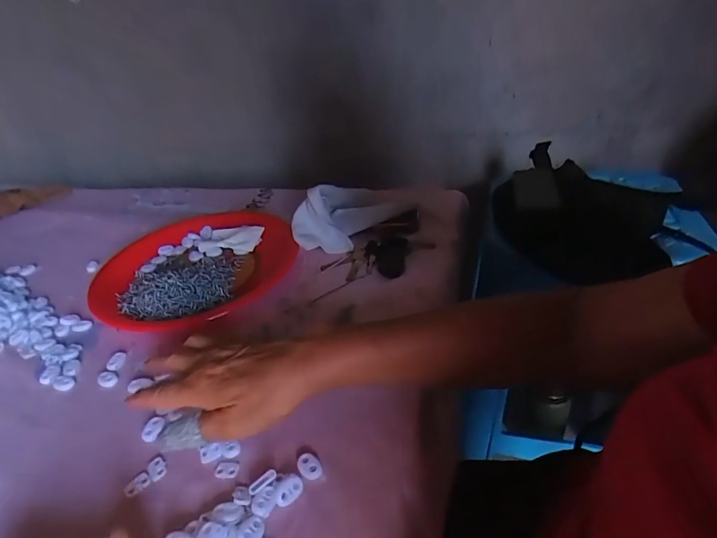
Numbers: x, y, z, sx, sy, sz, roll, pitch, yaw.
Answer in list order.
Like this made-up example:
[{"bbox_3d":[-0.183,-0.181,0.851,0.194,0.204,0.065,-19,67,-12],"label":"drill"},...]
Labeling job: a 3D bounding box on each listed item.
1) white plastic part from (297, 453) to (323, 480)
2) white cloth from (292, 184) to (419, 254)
[{"bbox_3d":[-0.038,0.149,0.323,0.023,0.004,0.015,26,47,38],"label":"white plastic part"},{"bbox_3d":[-0.005,-0.090,0.603,0.190,0.076,0.083,-31,41,-30],"label":"white cloth"}]

